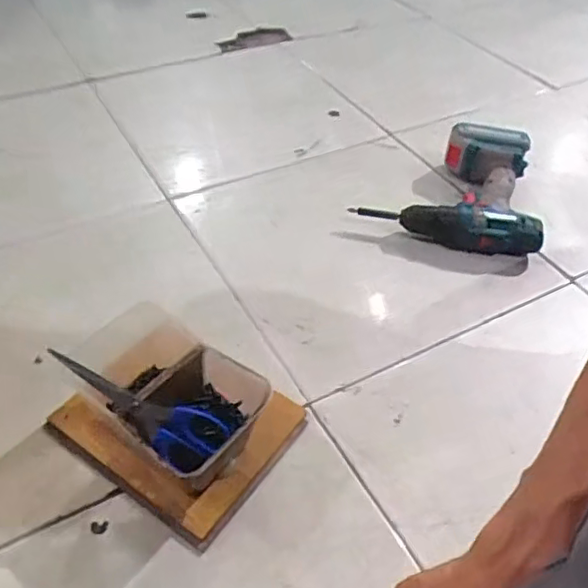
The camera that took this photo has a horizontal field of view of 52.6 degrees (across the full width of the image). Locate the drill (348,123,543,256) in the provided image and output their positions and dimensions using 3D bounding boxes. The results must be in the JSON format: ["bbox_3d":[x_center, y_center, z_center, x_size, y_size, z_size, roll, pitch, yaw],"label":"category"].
[{"bbox_3d":[0.218,-0.156,0.853,0.246,0.074,0.215,6,46,2],"label":"drill"}]

